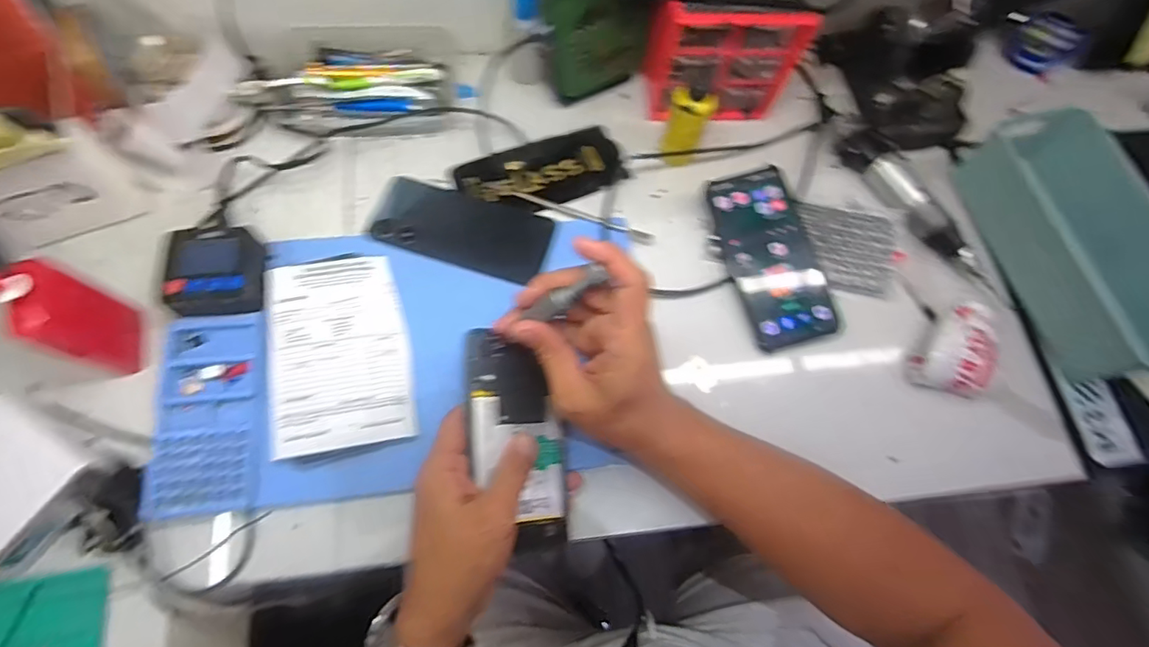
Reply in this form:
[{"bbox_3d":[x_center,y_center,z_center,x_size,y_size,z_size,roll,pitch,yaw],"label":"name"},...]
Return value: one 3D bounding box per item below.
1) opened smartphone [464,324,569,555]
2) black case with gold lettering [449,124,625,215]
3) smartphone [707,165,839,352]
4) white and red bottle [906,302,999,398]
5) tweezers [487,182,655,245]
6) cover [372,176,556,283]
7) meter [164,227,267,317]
[{"bbox_3d":[-0.042,0.084,0.412,0.071,0.009,0.159,-1,76,-28],"label":"opened smartphone"},{"bbox_3d":[-0.030,-0.142,0.529,0.152,0.017,0.070,-17,72,-10],"label":"black case with gold lettering"},{"bbox_3d":[0.178,-0.062,0.499,0.077,0.015,0.161,-15,77,-1],"label":"smartphone"},{"bbox_3d":[0.333,0.026,0.478,0.054,0.031,0.080,42,72,13],"label":"white and red bottle"},{"bbox_3d":[-0.004,-0.106,0.517,0.164,0.009,0.013,24,69,6],"label":"tweezers"},{"bbox_3d":[-0.100,-0.088,0.500,0.154,0.009,0.073,17,70,2],"label":"cover"},{"bbox_3d":[-0.288,-0.041,0.446,0.067,0.025,0.073,-9,71,-7],"label":"meter"}]

